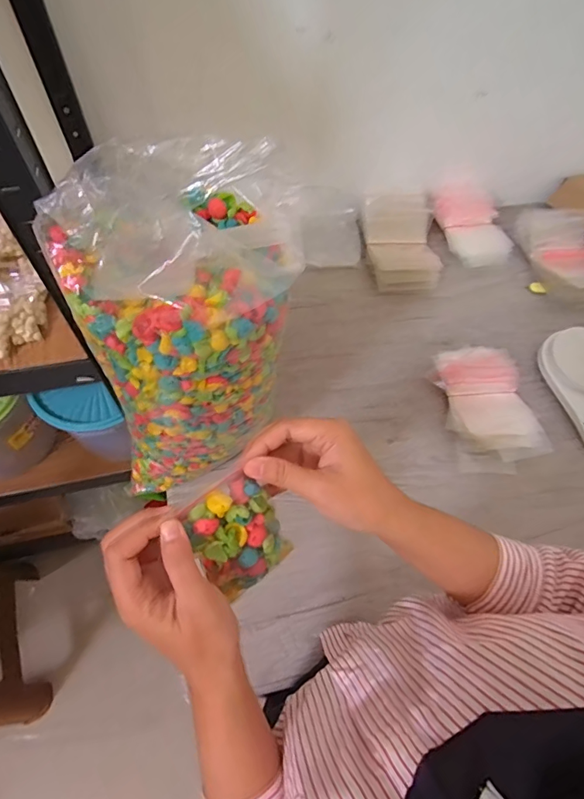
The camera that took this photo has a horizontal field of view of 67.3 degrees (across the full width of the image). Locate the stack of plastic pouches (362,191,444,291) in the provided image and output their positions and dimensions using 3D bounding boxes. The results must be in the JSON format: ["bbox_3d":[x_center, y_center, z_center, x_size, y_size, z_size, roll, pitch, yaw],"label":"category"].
[{"bbox_3d":[0.183,-0.264,0.723,0.111,0.058,0.175,-5,61,-7],"label":"stack of plastic pouches"}]

